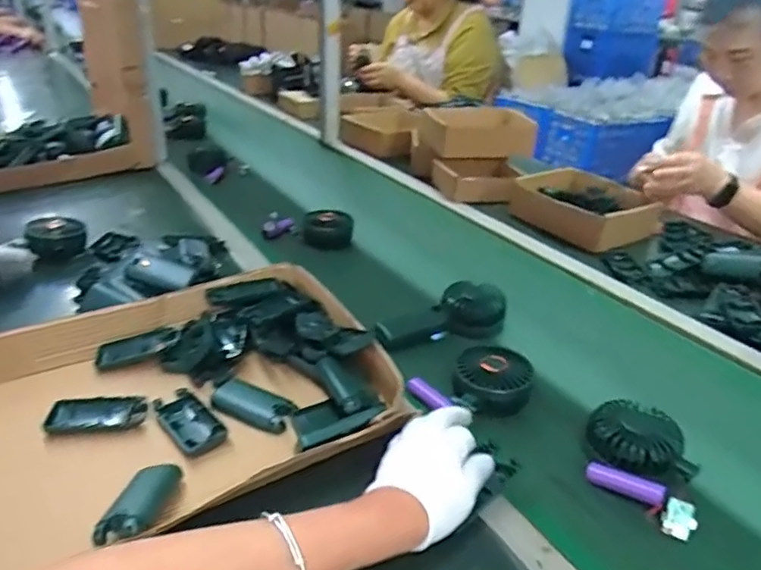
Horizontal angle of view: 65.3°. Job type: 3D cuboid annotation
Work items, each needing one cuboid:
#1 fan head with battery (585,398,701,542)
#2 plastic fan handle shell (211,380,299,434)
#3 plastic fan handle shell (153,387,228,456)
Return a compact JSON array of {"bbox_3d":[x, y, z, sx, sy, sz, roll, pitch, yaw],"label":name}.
[{"bbox_3d":[0.243,0.163,0.556,0.088,0.043,0.126,8,32,15],"label":"fan head with battery"},{"bbox_3d":[-0.131,0.124,0.613,0.084,0.016,0.043,13,33,23],"label":"plastic fan handle shell"},{"bbox_3d":[-0.191,0.138,0.598,0.045,0.014,0.087,-25,38,-35],"label":"plastic fan handle shell"}]

